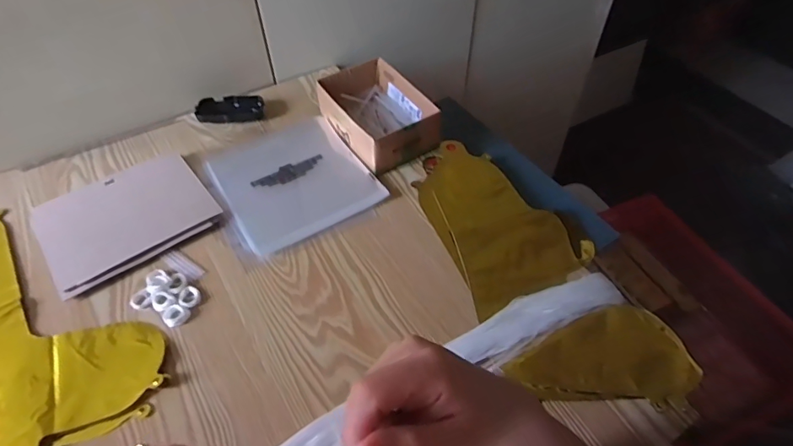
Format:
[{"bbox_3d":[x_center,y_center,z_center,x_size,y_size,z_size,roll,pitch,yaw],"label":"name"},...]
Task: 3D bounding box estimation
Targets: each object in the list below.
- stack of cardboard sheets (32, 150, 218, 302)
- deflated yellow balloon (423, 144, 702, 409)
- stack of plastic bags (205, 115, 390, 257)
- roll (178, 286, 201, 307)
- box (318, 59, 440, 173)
[{"bbox_3d":[-0.373,-0.013,0.652,0.209,0.007,0.172,-32,59,-23],"label":"stack of cardboard sheets"},{"bbox_3d":[0.176,0.033,0.619,0.202,0.018,0.421,-14,54,-12],"label":"deflated yellow balloon"},{"bbox_3d":[-0.156,-0.069,0.707,0.203,0.013,0.216,-27,57,-20],"label":"stack of plastic bags"},{"bbox_3d":[-0.252,0.090,0.575,0.024,0.006,0.030,-15,54,-13],"label":"roll"},{"bbox_3d":[-0.030,-0.175,0.750,0.132,0.065,0.182,-24,56,-19],"label":"box"}]

